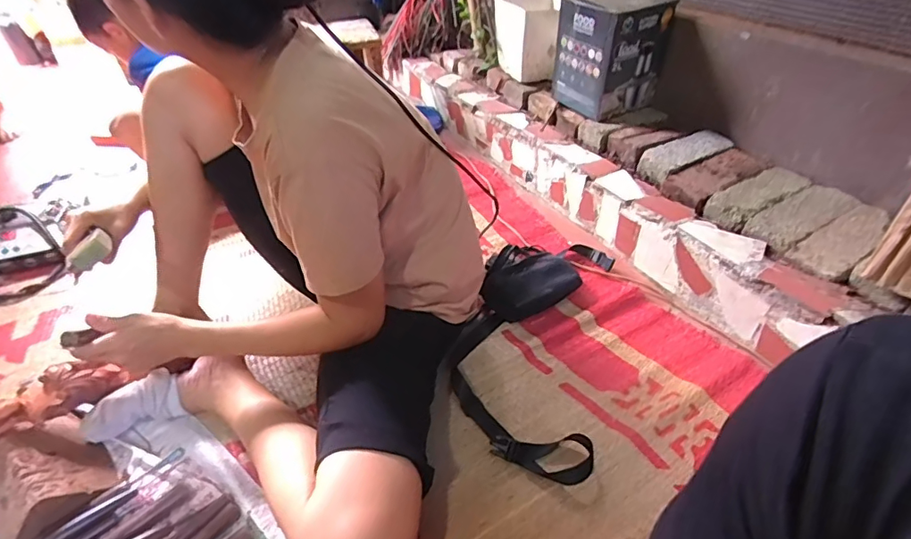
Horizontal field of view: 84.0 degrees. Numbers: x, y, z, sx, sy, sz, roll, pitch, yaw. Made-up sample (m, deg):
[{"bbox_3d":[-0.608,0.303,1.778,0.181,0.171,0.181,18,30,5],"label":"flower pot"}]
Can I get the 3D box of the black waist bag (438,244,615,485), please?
[{"bbox_3d":[0.131,0.100,0.880,0.242,0.091,0.518,12,39,12],"label":"black waist bag"}]

